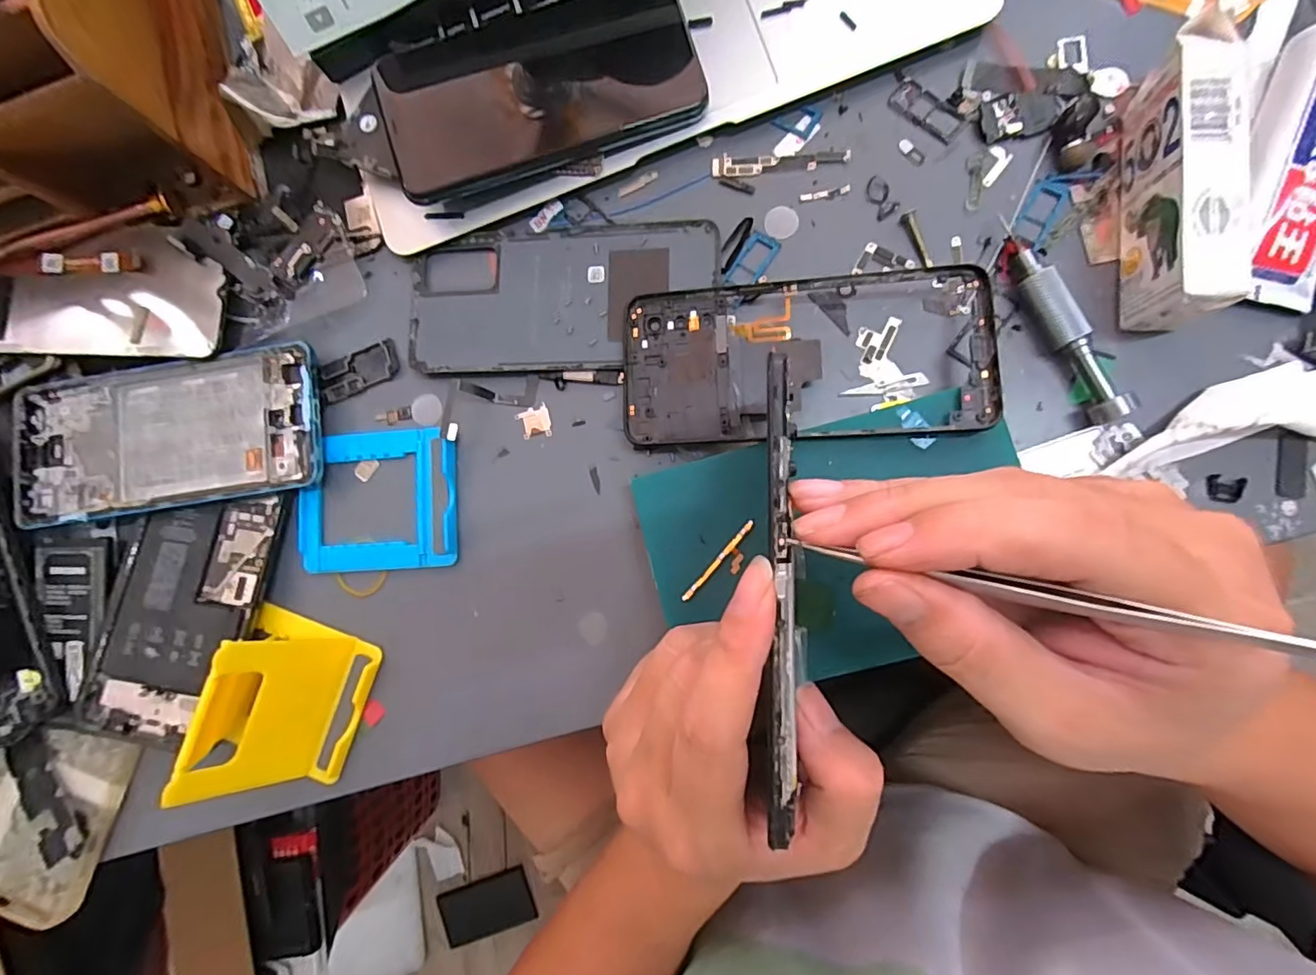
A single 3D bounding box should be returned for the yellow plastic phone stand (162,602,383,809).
[{"bbox_3d":[-0.176,0.104,0.253,0.057,0.048,0.075,11,88,6],"label":"yellow plastic phone stand"}]

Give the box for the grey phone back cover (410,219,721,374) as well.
[{"bbox_3d":[-0.049,-0.095,0.280,0.157,0.004,0.071,-2,84,7],"label":"grey phone back cover"}]

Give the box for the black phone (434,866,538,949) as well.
[{"bbox_3d":[-0.308,0.758,1.007,0.155,0.009,0.102,-13,87,-11],"label":"black phone"}]

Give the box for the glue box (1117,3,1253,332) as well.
[{"bbox_3d":[0.220,-0.131,0.236,0.026,0.042,0.121,1,85,7],"label":"glue box"}]

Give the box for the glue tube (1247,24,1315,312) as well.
[{"bbox_3d":[0.276,-0.149,0.237,0.037,0.026,0.137,12,86,8],"label":"glue tube"}]

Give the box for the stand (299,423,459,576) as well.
[{"bbox_3d":[-0.143,0.006,0.282,0.083,0.007,0.071,-3,84,7],"label":"stand"}]

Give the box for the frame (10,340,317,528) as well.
[{"bbox_3d":[-0.251,-0.027,0.286,0.157,0.006,0.074,-8,82,2],"label":"frame"}]

